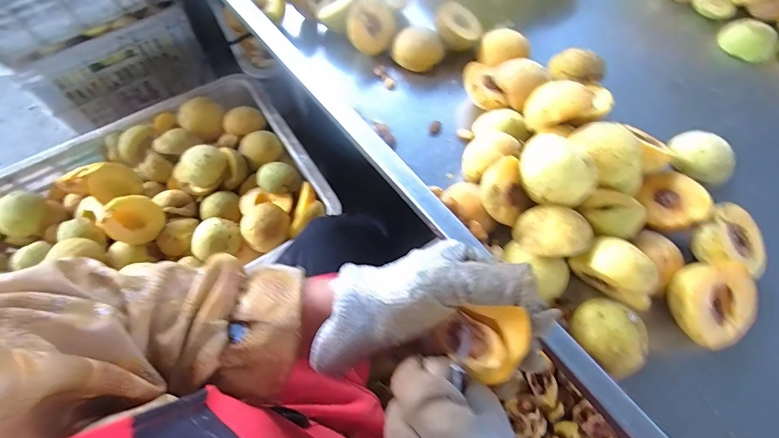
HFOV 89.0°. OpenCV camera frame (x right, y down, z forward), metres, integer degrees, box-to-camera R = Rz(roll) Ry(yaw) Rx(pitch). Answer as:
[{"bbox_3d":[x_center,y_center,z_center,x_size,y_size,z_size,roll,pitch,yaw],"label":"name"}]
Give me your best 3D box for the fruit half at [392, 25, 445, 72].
[{"bbox_3d":[0.035,-0.219,0.520,0.064,0.039,0.047,23,65,11],"label":"fruit half"}]

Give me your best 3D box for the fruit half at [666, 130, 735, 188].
[{"bbox_3d":[0.351,-0.072,0.444,0.056,0.030,0.068,-36,69,-17],"label":"fruit half"}]

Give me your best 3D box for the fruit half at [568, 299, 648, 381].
[{"bbox_3d":[0.194,0.103,0.349,0.049,0.027,0.064,-26,66,-13],"label":"fruit half"}]

